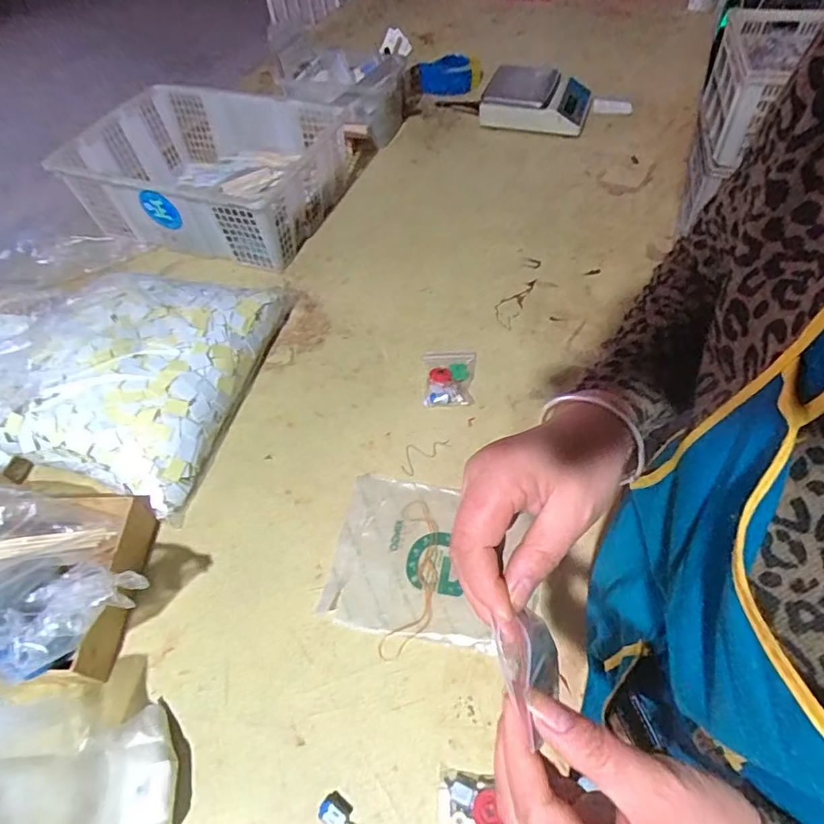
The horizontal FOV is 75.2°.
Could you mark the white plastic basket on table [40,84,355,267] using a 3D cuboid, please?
[{"bbox_3d":[-0.402,-0.497,1.097,0.437,0.176,0.403,9,54,11],"label":"white plastic basket on table"}]

